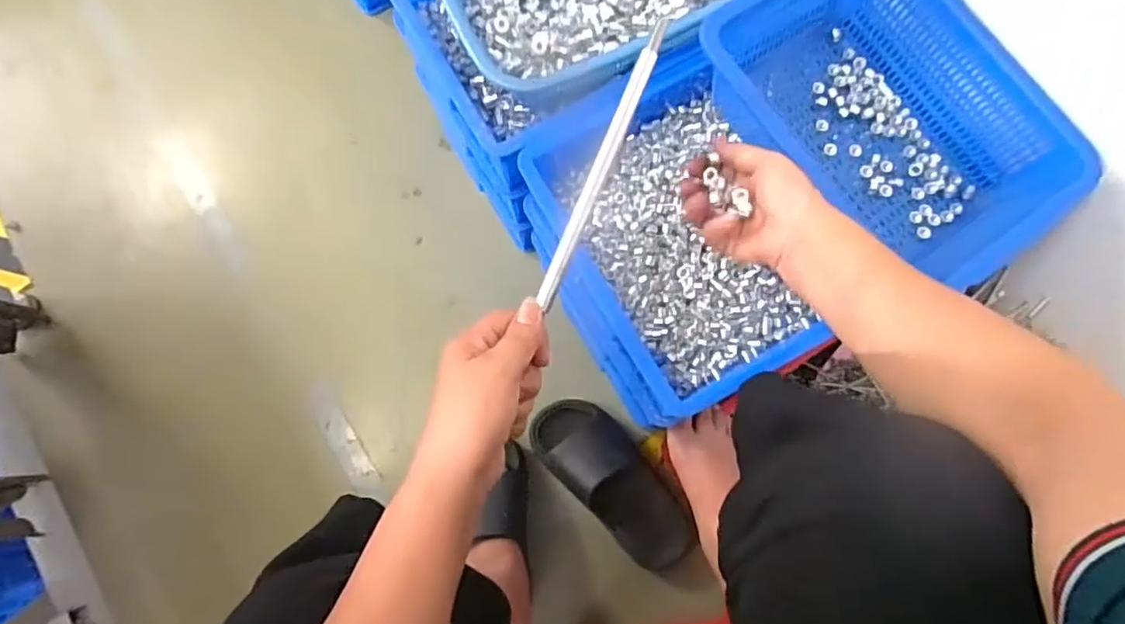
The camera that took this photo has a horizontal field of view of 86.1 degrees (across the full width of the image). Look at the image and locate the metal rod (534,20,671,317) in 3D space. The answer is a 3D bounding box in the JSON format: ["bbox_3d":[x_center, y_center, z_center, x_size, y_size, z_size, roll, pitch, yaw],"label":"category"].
[{"bbox_3d":[0.025,-0.093,0.389,0.013,0.010,0.192,24,94,6],"label":"metal rod"}]

